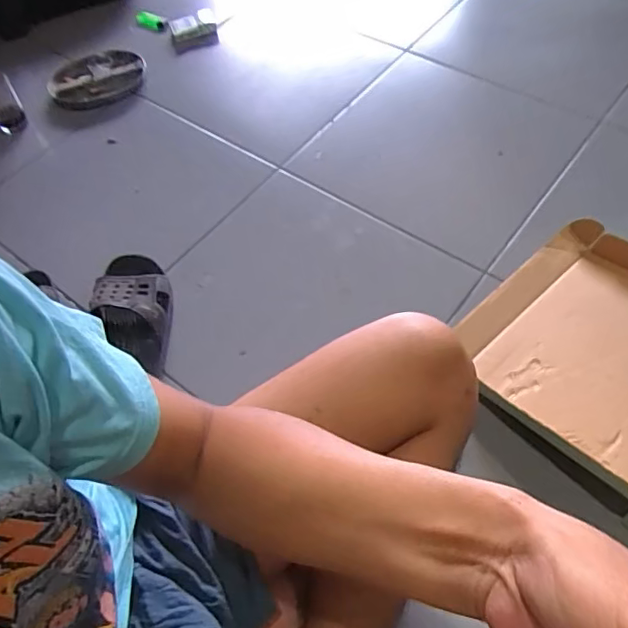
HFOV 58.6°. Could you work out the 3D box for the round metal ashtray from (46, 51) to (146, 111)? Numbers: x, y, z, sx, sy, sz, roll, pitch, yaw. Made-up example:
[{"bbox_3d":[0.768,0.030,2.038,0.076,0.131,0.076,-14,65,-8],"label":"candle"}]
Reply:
[{"bbox_3d":[-0.439,-0.475,1.131,0.195,0.032,0.165,-11,57,-2],"label":"round metal ashtray"}]

